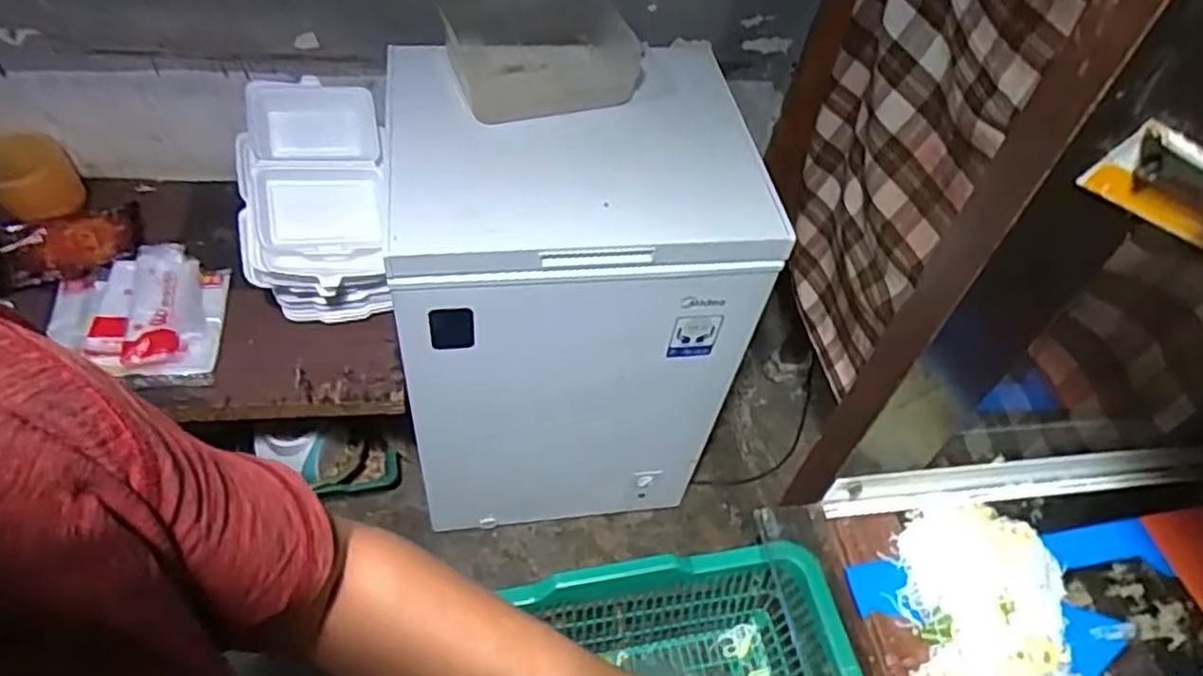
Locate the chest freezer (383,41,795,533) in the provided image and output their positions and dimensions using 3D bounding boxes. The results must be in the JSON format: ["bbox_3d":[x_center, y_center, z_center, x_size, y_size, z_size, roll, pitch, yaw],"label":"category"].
[{"bbox_3d":[-0.070,-0.062,1.325,0.532,0.765,0.427,-4,54,-8],"label":"chest freezer"}]

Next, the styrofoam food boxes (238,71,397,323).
[{"bbox_3d":[-0.436,-0.200,1.129,0.202,0.268,0.286,-8,54,-11],"label":"styrofoam food boxes"}]

